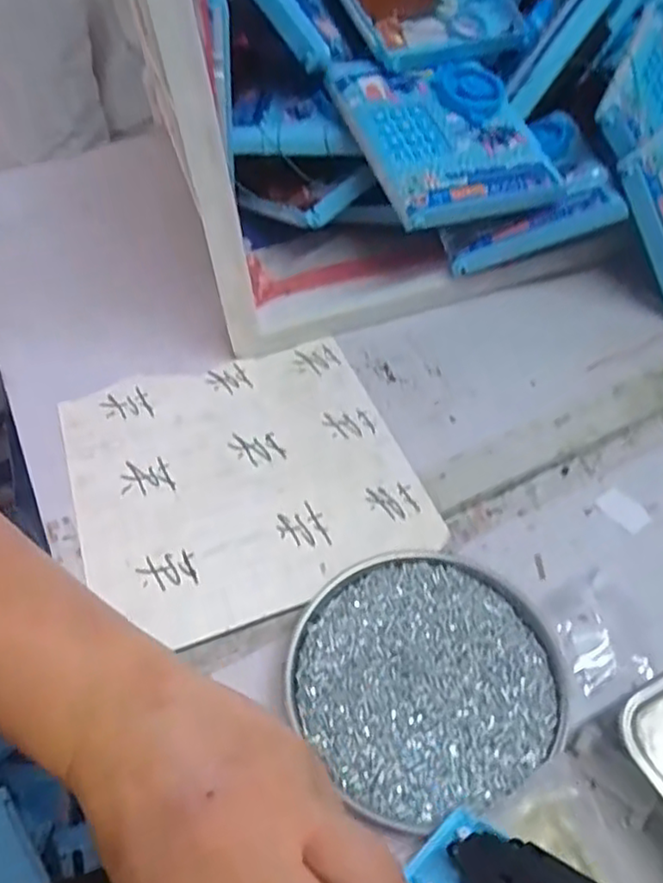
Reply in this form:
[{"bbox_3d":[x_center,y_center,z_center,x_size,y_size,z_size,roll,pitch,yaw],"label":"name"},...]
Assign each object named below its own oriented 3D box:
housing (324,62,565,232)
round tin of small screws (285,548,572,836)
[{"bbox_3d":[0.084,-0.230,0.498,0.132,0.023,0.154,-16,69,-12],"label":"housing"},{"bbox_3d":[0.050,0.119,0.345,0.132,0.018,0.130,-2,49,2],"label":"round tin of small screws"}]

